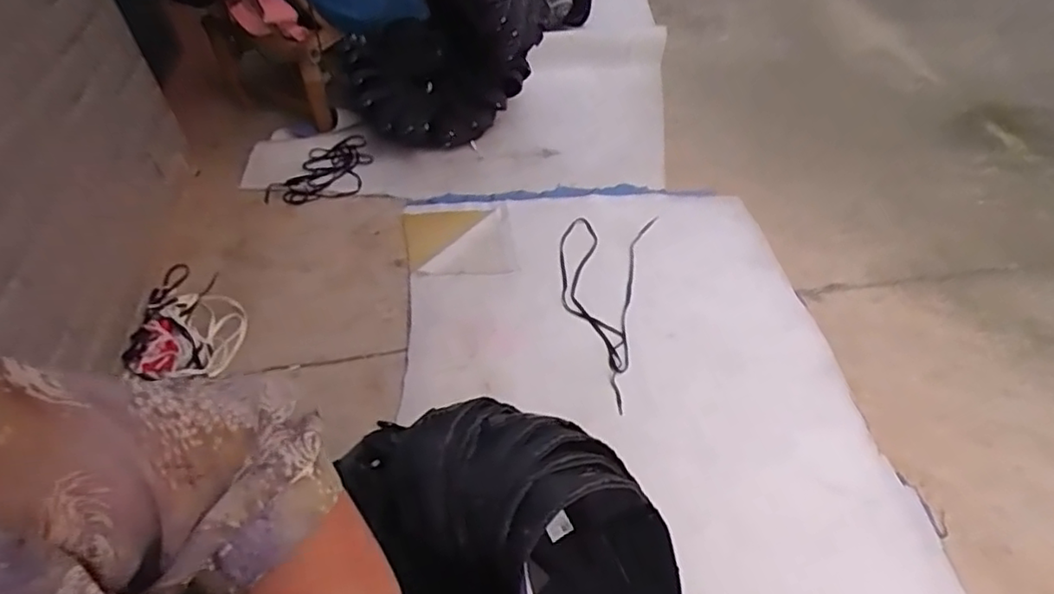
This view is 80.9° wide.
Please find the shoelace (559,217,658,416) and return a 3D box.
[{"bbox_3d":[0.130,-0.010,1.191,0.175,0.011,0.443,13,48,9],"label":"shoelace"}]

